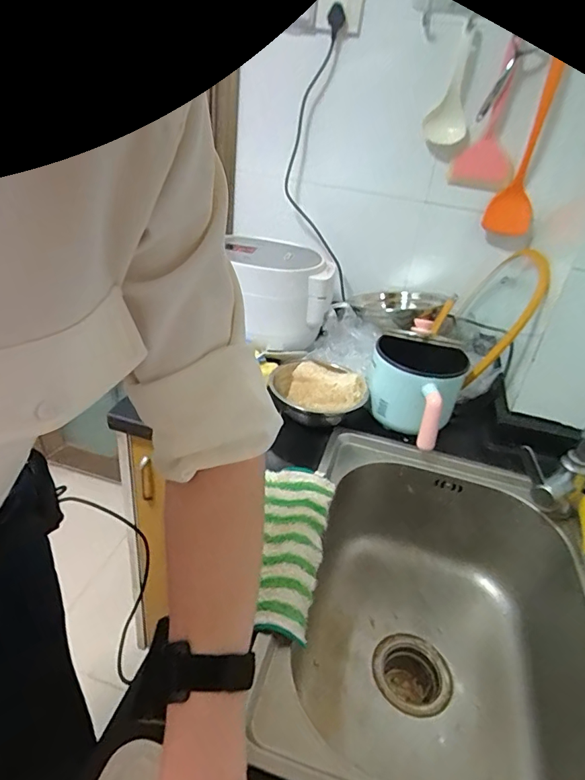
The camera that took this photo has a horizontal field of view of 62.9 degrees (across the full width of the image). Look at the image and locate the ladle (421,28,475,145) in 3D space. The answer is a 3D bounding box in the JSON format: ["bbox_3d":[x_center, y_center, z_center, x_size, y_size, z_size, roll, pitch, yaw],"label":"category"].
[{"bbox_3d":[0.296,-0.553,0.885,0.077,0.170,0.044,12,32,8],"label":"ladle"}]

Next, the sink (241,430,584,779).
[{"bbox_3d":[0.179,0.324,0.624,0.367,0.234,0.483,15,33,12],"label":"sink"}]

